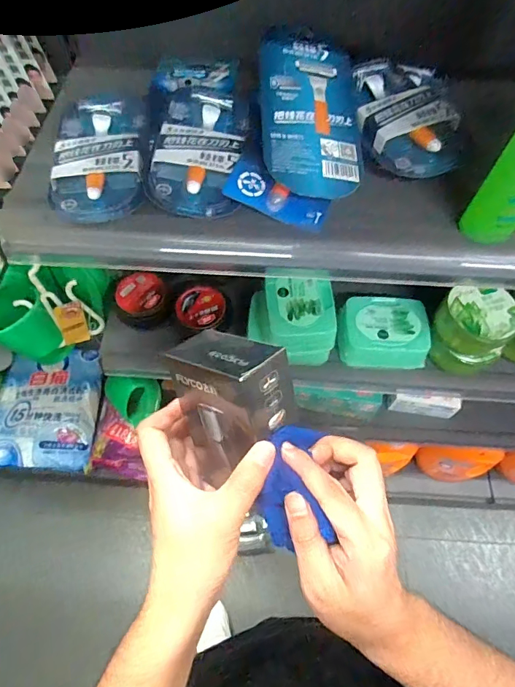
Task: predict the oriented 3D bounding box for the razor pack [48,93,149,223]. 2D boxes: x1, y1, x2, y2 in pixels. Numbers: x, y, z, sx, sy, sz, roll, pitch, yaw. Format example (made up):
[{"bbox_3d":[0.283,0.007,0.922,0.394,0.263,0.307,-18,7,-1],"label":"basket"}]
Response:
[{"bbox_3d":[-0.160,-0.198,0.432,0.093,0.028,0.168,-10,63,-4],"label":"razor pack"}]

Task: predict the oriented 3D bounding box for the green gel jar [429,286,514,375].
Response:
[{"bbox_3d":[0.300,-0.020,0.602,0.099,0.101,0.090,-1,62,1],"label":"green gel jar"}]

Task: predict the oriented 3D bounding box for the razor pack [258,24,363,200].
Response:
[{"bbox_3d":[0.049,-0.223,0.412,0.099,0.028,0.180,6,74,-13],"label":"razor pack"}]

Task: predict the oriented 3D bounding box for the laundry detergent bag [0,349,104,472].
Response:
[{"bbox_3d":[-0.625,0.198,1.240,0.295,0.092,0.317,1,62,2],"label":"laundry detergent bag"}]

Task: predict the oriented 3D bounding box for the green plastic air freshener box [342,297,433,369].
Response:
[{"bbox_3d":[0.186,-0.015,0.627,0.125,0.051,0.092,1,62,2],"label":"green plastic air freshener box"}]

